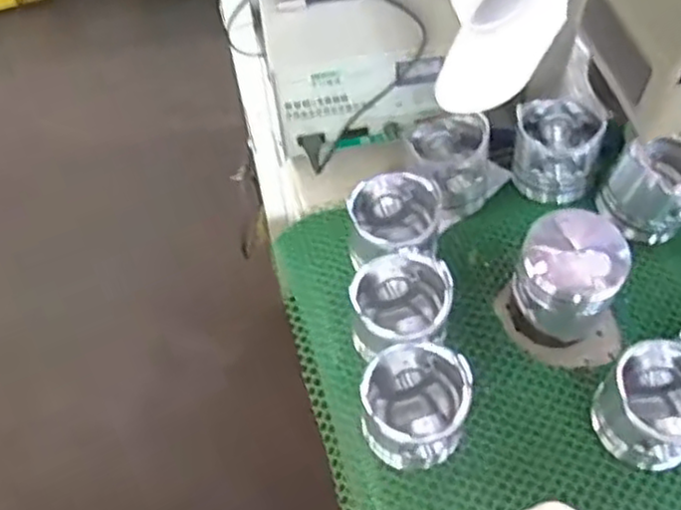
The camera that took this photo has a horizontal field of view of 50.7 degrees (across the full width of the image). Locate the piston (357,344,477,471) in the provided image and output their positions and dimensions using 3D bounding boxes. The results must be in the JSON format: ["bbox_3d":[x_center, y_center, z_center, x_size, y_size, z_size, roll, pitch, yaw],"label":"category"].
[{"bbox_3d":[0.064,0.132,0.628,0.088,0.085,0.085,0,56,1],"label":"piston"}]

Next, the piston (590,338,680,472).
[{"bbox_3d":[0.275,0.131,0.625,0.088,0.090,0.088,0,56,1],"label":"piston"}]

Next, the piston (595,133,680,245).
[{"bbox_3d":[0.332,-0.070,0.759,0.096,0.096,0.086,-35,63,-20],"label":"piston"}]

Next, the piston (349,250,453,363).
[{"bbox_3d":[0.056,0.054,0.678,0.091,0.084,0.086,0,56,1],"label":"piston"}]

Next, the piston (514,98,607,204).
[{"bbox_3d":[0.236,-0.120,0.791,0.093,0.099,0.090,11,57,8],"label":"piston"}]

